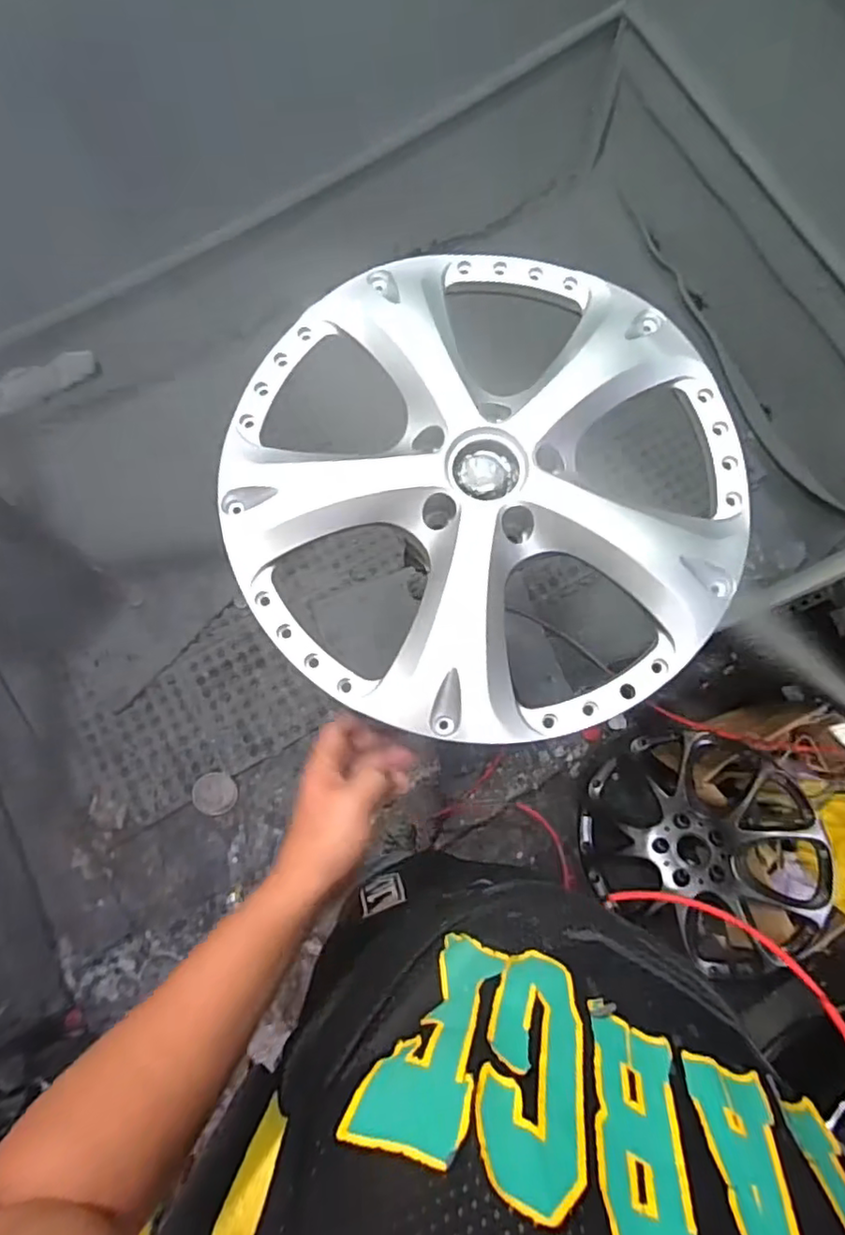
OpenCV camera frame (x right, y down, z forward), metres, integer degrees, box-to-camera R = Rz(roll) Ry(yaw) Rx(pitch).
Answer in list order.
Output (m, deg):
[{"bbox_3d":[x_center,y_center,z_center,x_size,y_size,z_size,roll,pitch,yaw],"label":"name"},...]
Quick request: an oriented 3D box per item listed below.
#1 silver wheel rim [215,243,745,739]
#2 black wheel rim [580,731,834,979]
[{"bbox_3d":[0.055,-0.128,0.540,0.450,0.041,0.450,14,76,3],"label":"silver wheel rim"},{"bbox_3d":[0.604,0.472,1.327,0.472,0.210,0.472,-5,82,37],"label":"black wheel rim"}]

